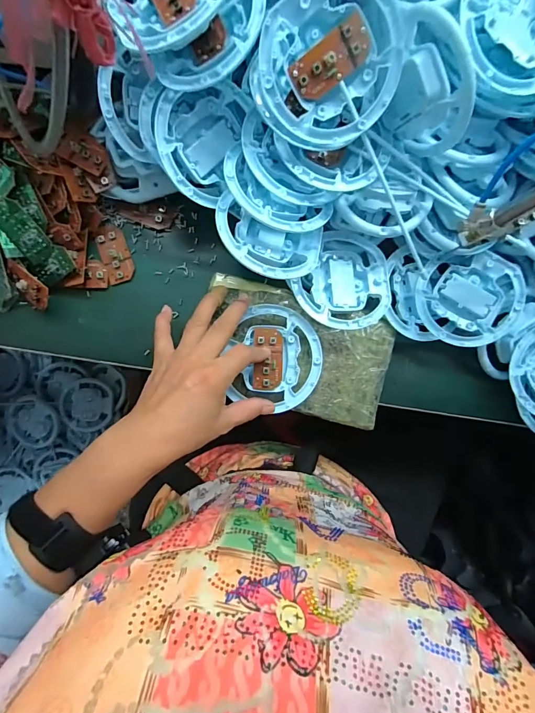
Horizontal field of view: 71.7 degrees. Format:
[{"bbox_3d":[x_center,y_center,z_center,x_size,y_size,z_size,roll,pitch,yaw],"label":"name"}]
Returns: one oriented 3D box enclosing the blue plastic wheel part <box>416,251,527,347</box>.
[{"bbox_3d":[0.215,-0.060,0.397,0.103,0.022,0.103,0,89,6],"label":"blue plastic wheel part"}]

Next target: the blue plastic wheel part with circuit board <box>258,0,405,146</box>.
[{"bbox_3d":[0.047,-0.220,0.279,0.104,0.013,0.099,-2,118,-4],"label":"blue plastic wheel part with circuit board"}]

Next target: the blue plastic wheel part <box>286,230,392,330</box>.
[{"bbox_3d":[0.081,-0.075,0.378,0.092,0.027,0.105,37,85,-3],"label":"blue plastic wheel part"}]

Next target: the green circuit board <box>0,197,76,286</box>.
[{"bbox_3d":[-0.228,-0.111,0.356,0.040,0.006,0.082,-31,118,10],"label":"green circuit board"}]

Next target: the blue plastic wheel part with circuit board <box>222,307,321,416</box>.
[{"bbox_3d":[0.006,0.004,0.374,0.093,0.020,0.100,0,88,-5],"label":"blue plastic wheel part with circuit board"}]

